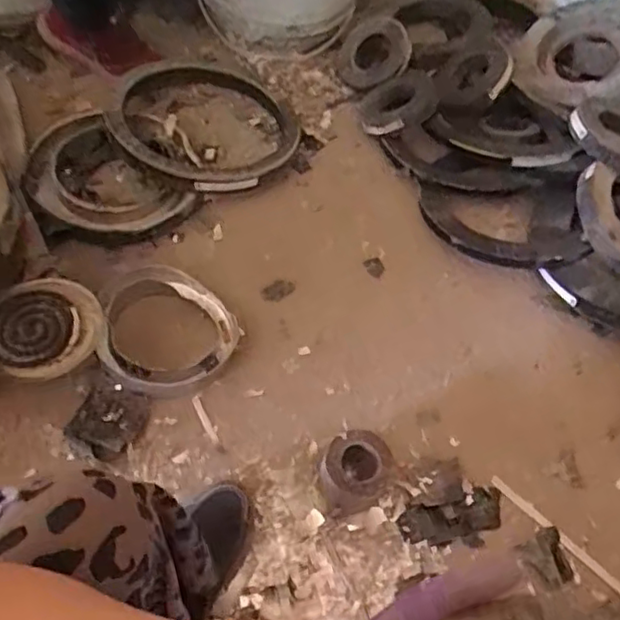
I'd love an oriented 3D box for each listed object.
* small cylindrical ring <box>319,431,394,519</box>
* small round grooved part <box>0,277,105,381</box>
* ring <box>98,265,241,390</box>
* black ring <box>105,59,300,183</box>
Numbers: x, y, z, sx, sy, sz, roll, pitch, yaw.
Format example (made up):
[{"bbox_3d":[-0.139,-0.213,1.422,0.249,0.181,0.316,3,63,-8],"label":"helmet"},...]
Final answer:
[{"bbox_3d":[0.057,0.208,0.825,0.095,0.068,0.086,-35,68,-26],"label":"small cylindrical ring"},{"bbox_3d":[-0.327,0.024,0.797,0.119,0.058,0.124,2,59,-3],"label":"small round grooved part"},{"bbox_3d":[-0.200,0.020,0.934,0.185,0.046,0.185,4,57,-6],"label":"ring"},{"bbox_3d":[-0.182,-0.328,1.128,0.320,0.056,0.298,9,59,-15],"label":"black ring"}]

